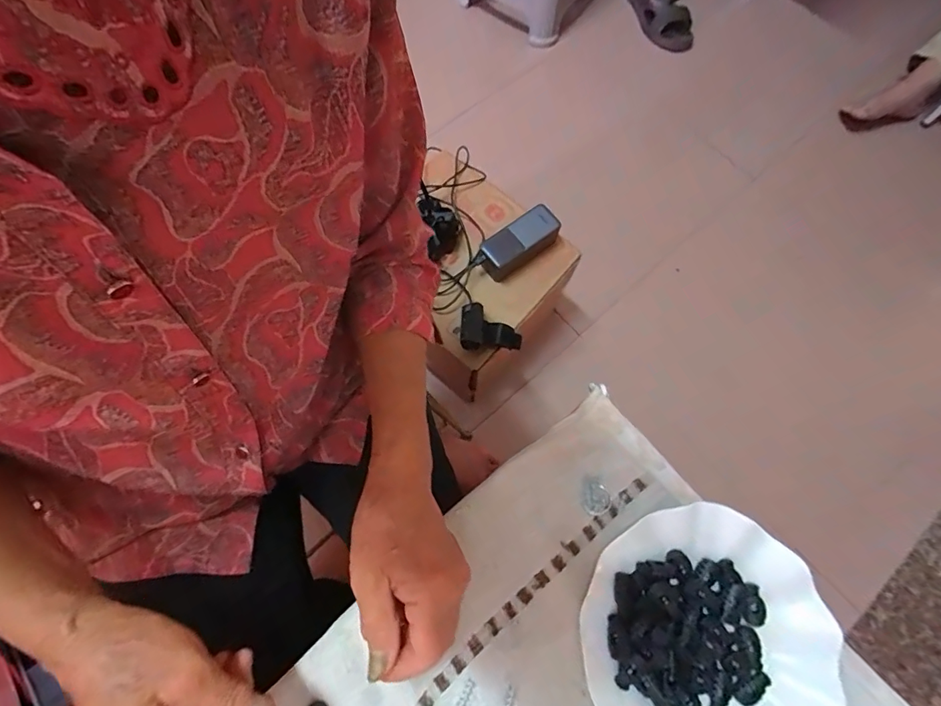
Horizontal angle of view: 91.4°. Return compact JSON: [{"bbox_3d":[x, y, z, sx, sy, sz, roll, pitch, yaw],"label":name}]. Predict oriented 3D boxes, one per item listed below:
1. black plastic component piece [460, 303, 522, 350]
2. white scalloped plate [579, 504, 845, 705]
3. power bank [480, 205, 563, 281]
[{"bbox_3d":[0.032,-0.037,0.689,0.093,0.036,0.071,2,72,-1],"label":"black plastic component piece"},{"bbox_3d":[0.175,0.214,0.337,0.178,0.029,0.177,0,72,-1],"label":"white scalloped plate"},{"bbox_3d":[0.078,-0.176,0.736,0.131,0.054,0.052,-36,76,-12],"label":"power bank"}]

